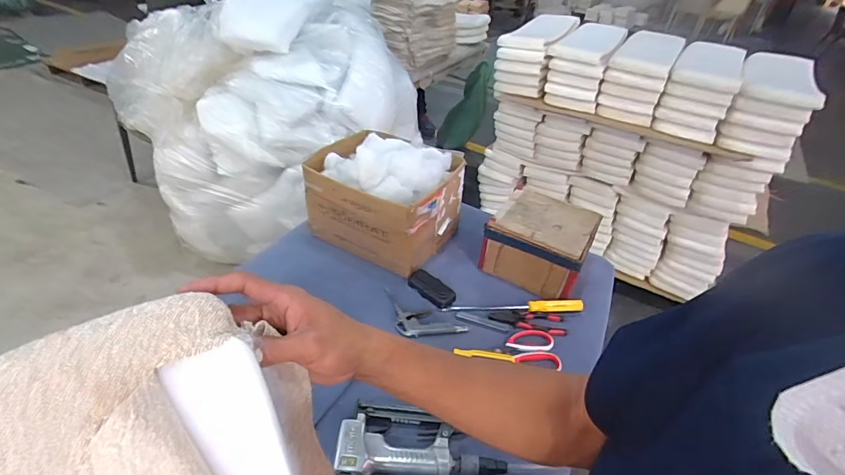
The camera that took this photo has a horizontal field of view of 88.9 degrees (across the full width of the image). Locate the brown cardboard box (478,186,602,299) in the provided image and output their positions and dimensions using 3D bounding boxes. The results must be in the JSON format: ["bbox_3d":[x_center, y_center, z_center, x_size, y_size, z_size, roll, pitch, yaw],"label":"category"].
[{"bbox_3d":[0.274,0.014,1.009,0.212,0.136,0.198,24,40,22],"label":"brown cardboard box"}]

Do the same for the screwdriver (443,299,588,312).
[{"bbox_3d":[0.187,0.139,0.897,0.293,0.031,0.022,3,37,-5],"label":"screwdriver"}]

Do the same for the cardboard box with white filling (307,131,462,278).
[{"bbox_3d":[-0.096,-0.100,1.002,0.318,0.227,0.231,20,39,18],"label":"cardboard box with white filling"}]

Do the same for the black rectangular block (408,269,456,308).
[{"bbox_3d":[0.016,0.109,0.942,0.118,0.015,0.060,27,42,25],"label":"black rectangular block"}]

